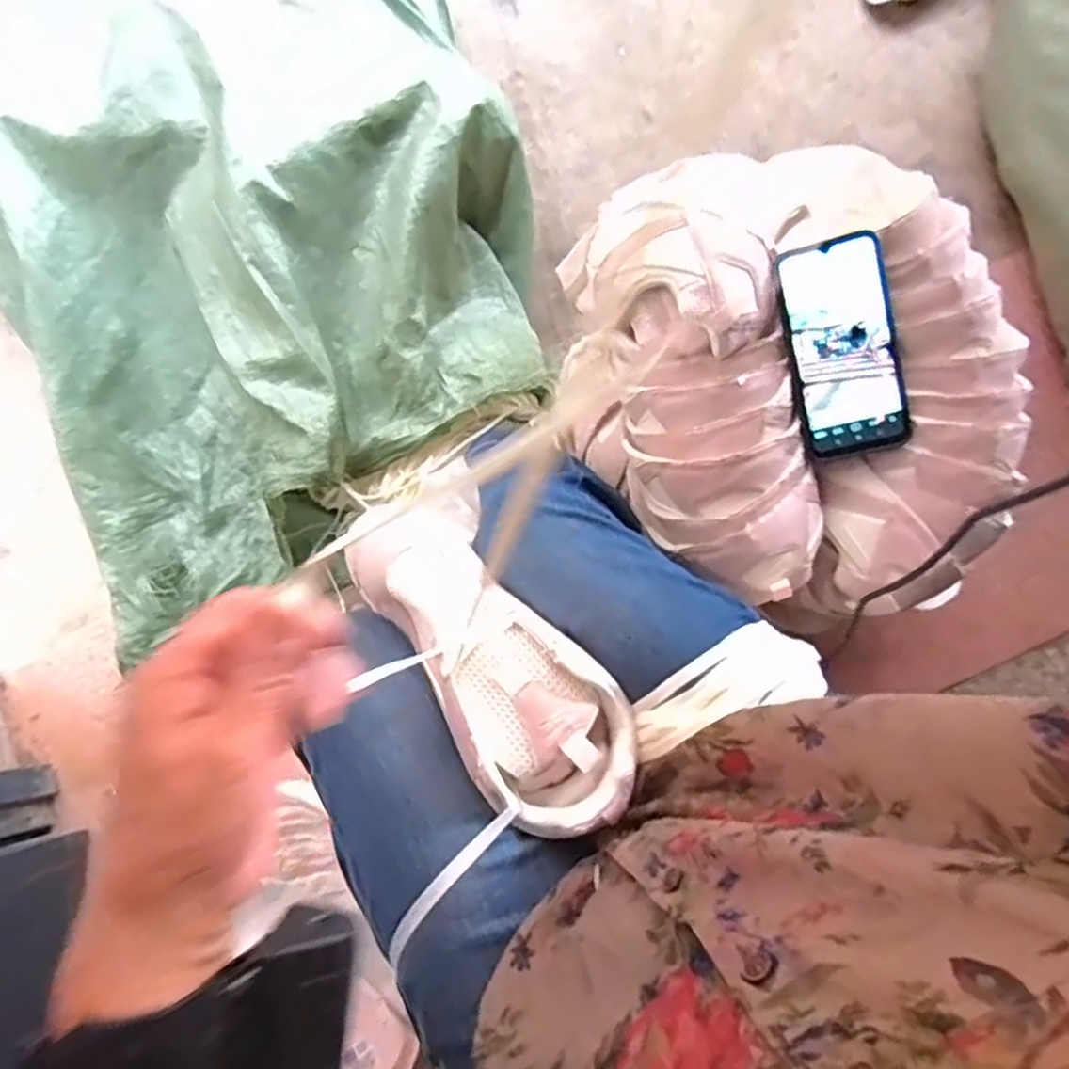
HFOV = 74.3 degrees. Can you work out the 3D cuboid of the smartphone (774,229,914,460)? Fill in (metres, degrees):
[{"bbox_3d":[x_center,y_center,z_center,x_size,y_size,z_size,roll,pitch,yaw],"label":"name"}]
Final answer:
[{"bbox_3d":[0.242,-0.144,0.552,0.077,0.017,0.164,-13,99,14],"label":"smartphone"}]

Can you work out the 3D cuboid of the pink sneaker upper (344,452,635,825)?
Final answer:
[{"bbox_3d":[-0.029,0.074,0.469,0.099,0.063,0.251,-34,76,-7],"label":"pink sneaker upper"}]

